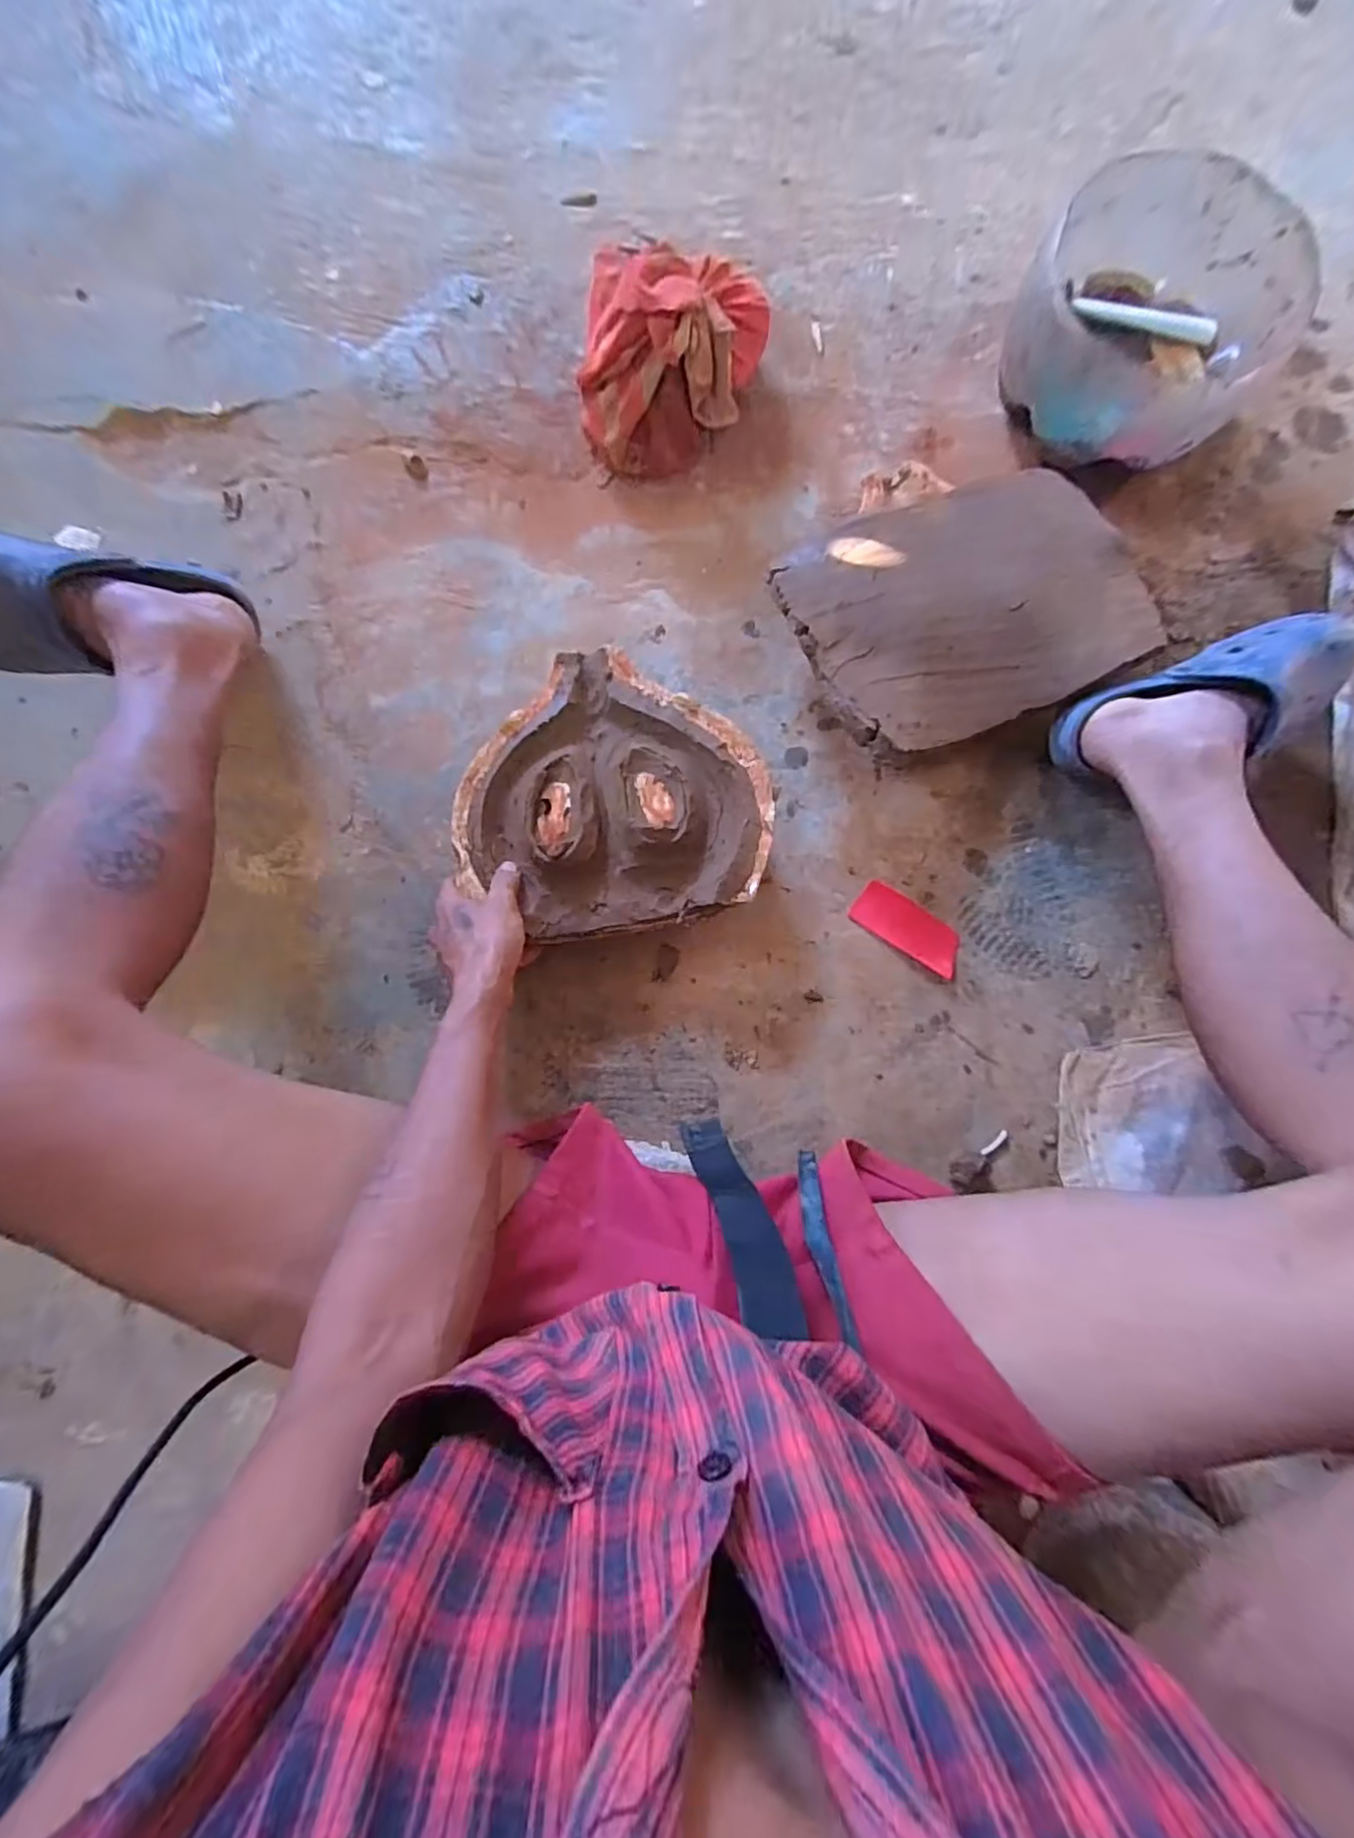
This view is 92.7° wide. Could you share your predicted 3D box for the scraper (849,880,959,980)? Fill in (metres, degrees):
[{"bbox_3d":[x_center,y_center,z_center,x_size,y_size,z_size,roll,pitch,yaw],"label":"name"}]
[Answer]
[{"bbox_3d":[0.223,0.009,0.618,0.109,0.004,0.047,34,84,2],"label":"scraper"}]

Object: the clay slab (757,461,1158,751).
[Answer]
[{"bbox_3d":[0.260,-0.285,0.583,0.298,0.024,0.221,-25,83,-4],"label":"clay slab"}]

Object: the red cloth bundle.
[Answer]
[{"bbox_3d":[-0.003,-0.550,0.619,0.185,0.122,0.168,-3,84,-1],"label":"red cloth bundle"}]

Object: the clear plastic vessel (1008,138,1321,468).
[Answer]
[{"bbox_3d":[0.443,-0.564,0.630,0.227,0.120,0.240,40,85,3],"label":"clear plastic vessel"}]

